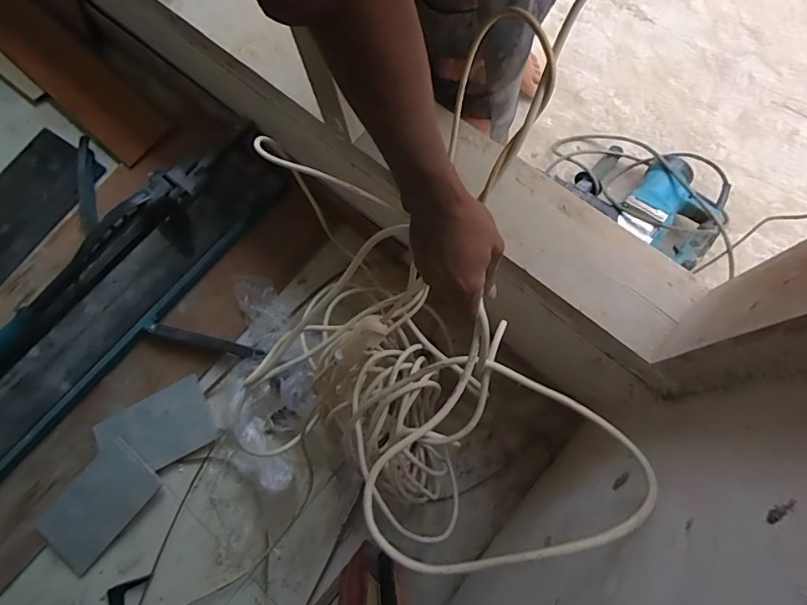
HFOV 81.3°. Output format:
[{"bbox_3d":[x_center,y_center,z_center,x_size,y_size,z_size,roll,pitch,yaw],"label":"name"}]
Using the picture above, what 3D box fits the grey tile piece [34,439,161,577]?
[{"bbox_3d":[-0.579,0.386,0.895,0.128,0.009,0.221,39,85,6],"label":"grey tile piece"}]

